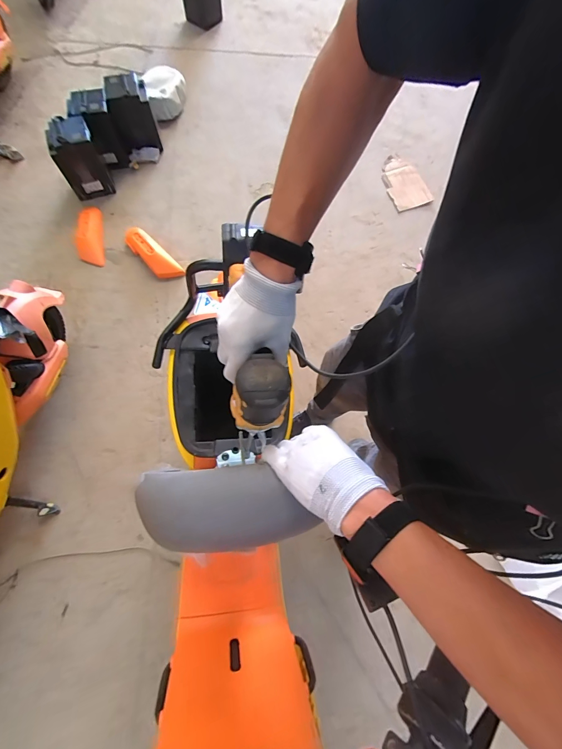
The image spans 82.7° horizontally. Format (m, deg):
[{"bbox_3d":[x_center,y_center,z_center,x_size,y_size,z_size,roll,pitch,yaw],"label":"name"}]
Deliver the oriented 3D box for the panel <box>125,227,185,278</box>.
[{"bbox_3d":[-0.602,-0.567,1.495,0.114,0.058,0.337,-41,77,-14],"label":"panel"}]

